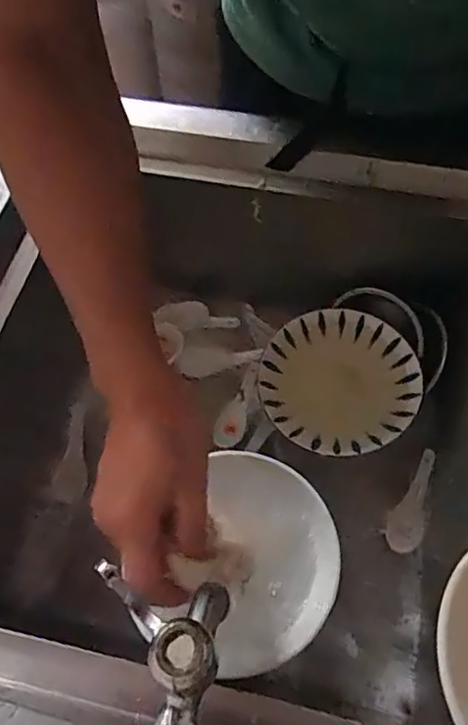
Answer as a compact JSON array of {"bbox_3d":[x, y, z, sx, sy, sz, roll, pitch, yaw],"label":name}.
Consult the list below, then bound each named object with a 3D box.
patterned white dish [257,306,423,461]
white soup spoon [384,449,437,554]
[{"bbox_3d":[0.130,0.027,0.677,0.174,0.057,0.184,-1,61,1],"label":"patterned white dish"},{"bbox_3d":[0.205,0.157,0.630,0.036,0.031,0.117,18,63,11],"label":"white soup spoon"}]

